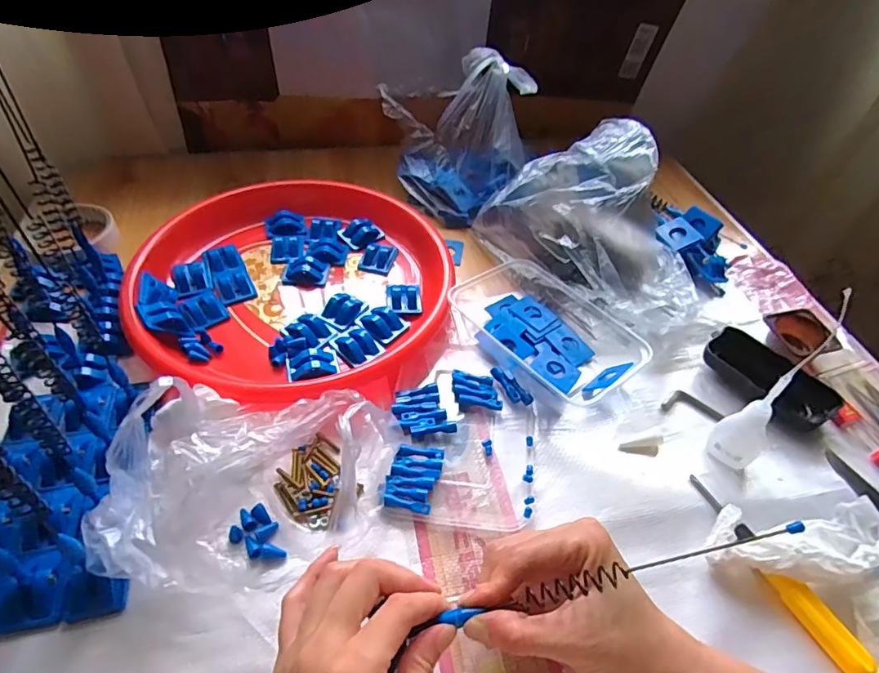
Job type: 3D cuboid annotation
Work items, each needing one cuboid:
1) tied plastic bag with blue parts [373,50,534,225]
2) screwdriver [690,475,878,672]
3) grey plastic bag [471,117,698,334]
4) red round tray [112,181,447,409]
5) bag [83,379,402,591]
[{"bbox_3d":[0.014,-0.227,0.583,0.173,0.150,0.110,6,48,1],"label":"tied plastic bag with blue parts"},{"bbox_3d":[0.226,0.156,0.346,0.016,0.017,0.142,-19,52,-21],"label":"screwdriver"},{"bbox_3d":[0.165,-0.119,0.511,0.133,0.130,0.232,-32,58,-29],"label":"grey plastic bag"},{"bbox_3d":[-0.141,-0.058,0.494,0.280,0.031,0.278,3,48,-3],"label":"red round tray"},{"bbox_3d":[-0.123,0.092,0.345,0.185,0.066,0.132,-1,48,-6],"label":"bag"}]

